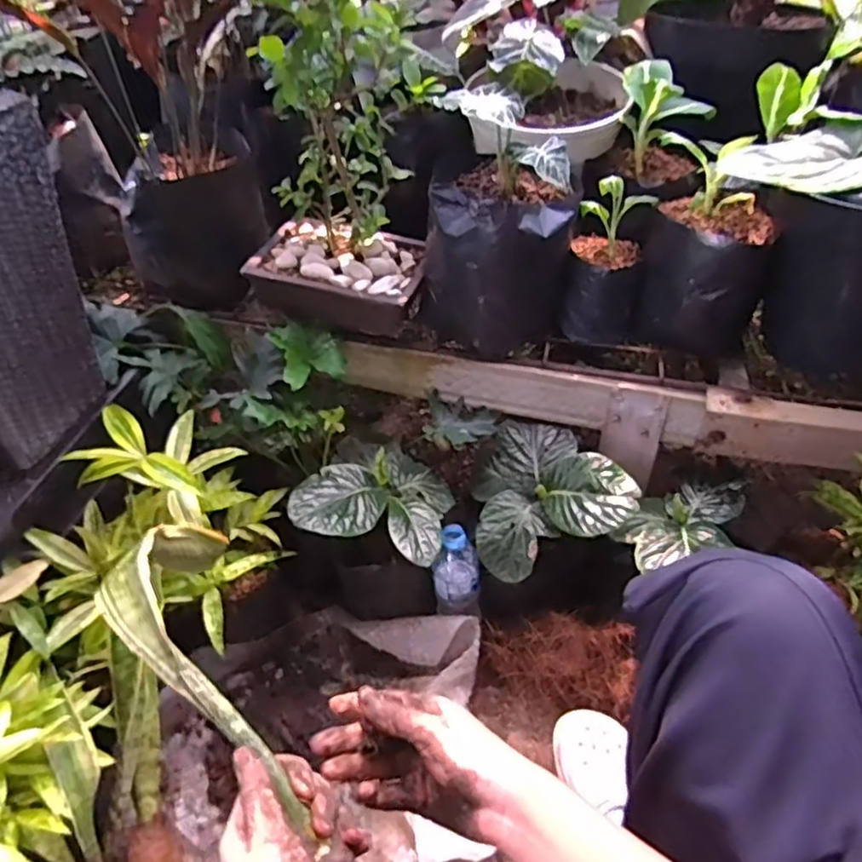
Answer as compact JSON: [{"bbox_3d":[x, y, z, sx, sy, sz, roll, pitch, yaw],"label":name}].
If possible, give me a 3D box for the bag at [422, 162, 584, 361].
[{"bbox_3d":[0.087,-0.243,0.835,0.185,0.184,0.207,3,49,2],"label":"bag"}]

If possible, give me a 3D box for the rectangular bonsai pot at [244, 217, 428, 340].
[{"bbox_3d":[-0.126,-0.225,0.896,0.234,0.073,0.171,9,49,7],"label":"rectangular bonsai pot"}]

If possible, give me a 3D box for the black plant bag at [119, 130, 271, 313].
[{"bbox_3d":[-0.346,-0.296,0.910,0.180,0.170,0.170,5,49,3],"label":"black plant bag"}]

